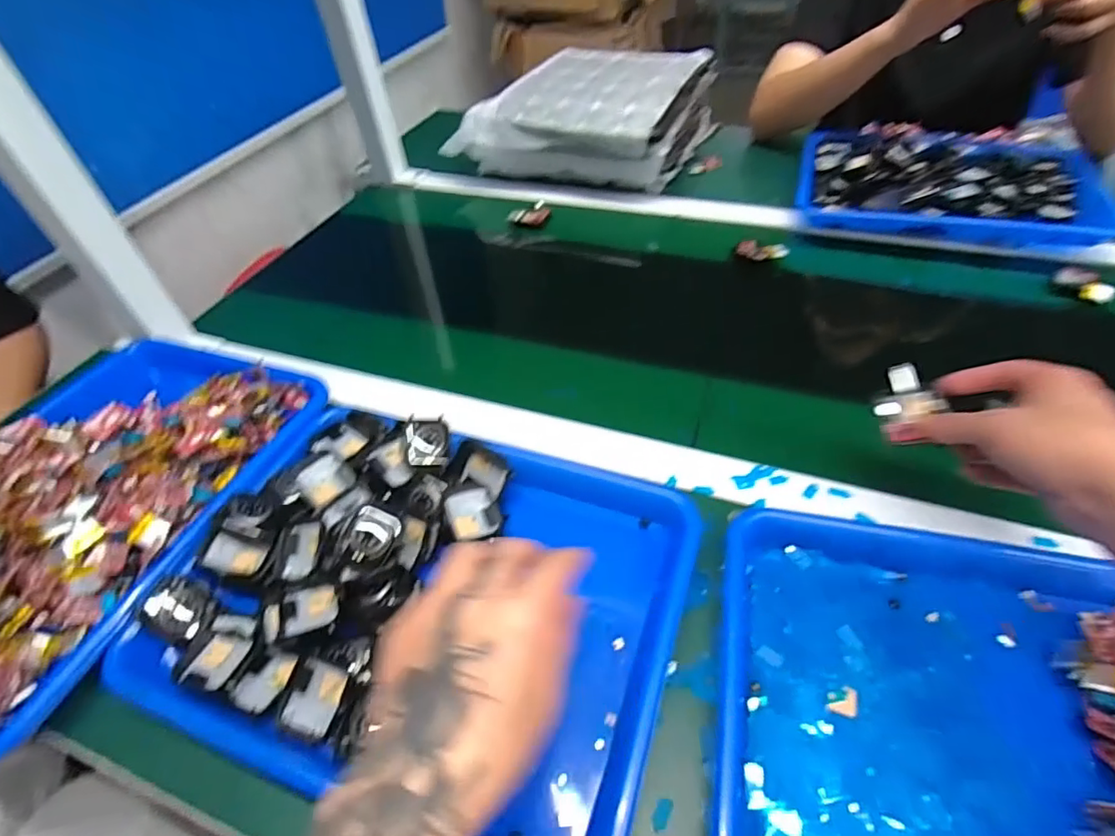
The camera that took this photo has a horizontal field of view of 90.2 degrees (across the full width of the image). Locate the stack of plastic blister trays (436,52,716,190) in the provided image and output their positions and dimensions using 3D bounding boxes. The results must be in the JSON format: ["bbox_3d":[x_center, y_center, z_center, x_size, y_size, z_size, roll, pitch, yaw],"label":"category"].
[{"bbox_3d":[0.054,-0.469,0.859,0.321,0.099,0.318,19,52,19],"label":"stack of plastic blister trays"}]

